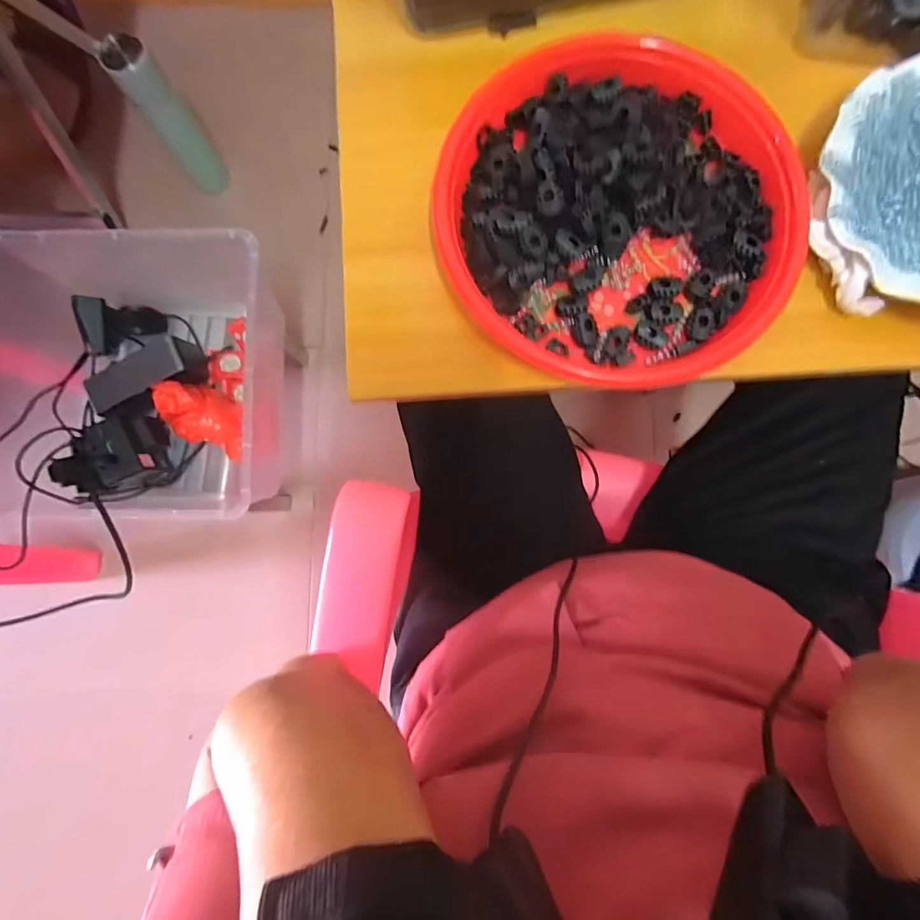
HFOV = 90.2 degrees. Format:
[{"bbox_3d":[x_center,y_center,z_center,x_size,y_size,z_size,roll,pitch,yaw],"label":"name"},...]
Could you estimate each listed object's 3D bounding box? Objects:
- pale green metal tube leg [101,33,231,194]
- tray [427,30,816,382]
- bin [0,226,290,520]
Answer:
[{"bbox_3d":[-0.459,-0.538,0.734,0.062,0.229,0.051,-34,86,-3],"label":"pale green metal tube leg"},{"bbox_3d":[0.107,-0.174,0.310,0.232,0.025,0.232,0,85,0],"label":"tray"},{"bbox_3d":[-0.369,-0.096,0.542,0.316,0.165,0.300,-1,85,0],"label":"bin"}]

